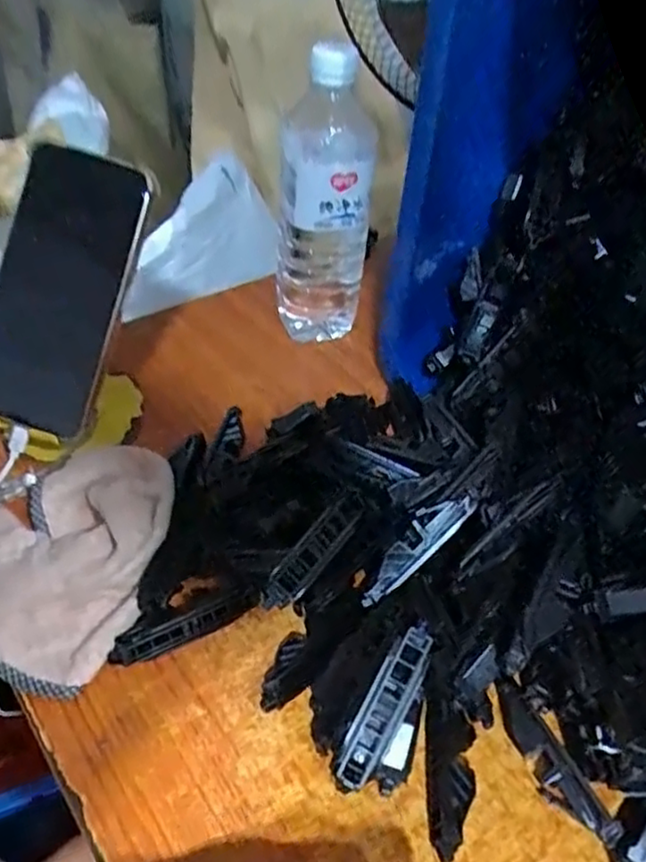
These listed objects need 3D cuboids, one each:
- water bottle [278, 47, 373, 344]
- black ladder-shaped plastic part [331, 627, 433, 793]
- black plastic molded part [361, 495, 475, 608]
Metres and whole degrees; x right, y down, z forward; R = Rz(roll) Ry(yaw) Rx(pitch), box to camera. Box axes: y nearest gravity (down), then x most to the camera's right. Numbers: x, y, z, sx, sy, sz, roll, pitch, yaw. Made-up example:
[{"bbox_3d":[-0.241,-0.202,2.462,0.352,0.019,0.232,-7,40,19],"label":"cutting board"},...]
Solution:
[{"bbox_3d":[-0.001,-0.171,0.518,0.072,0.209,0.058,5,43,0],"label":"water bottle"},{"bbox_3d":[0.029,0.128,0.315,0.020,0.011,0.074,25,73,19],"label":"black ladder-shaped plastic part"},{"bbox_3d":[0.050,0.064,0.367,0.077,0.011,0.022,-45,58,-5],"label":"black plastic molded part"}]

